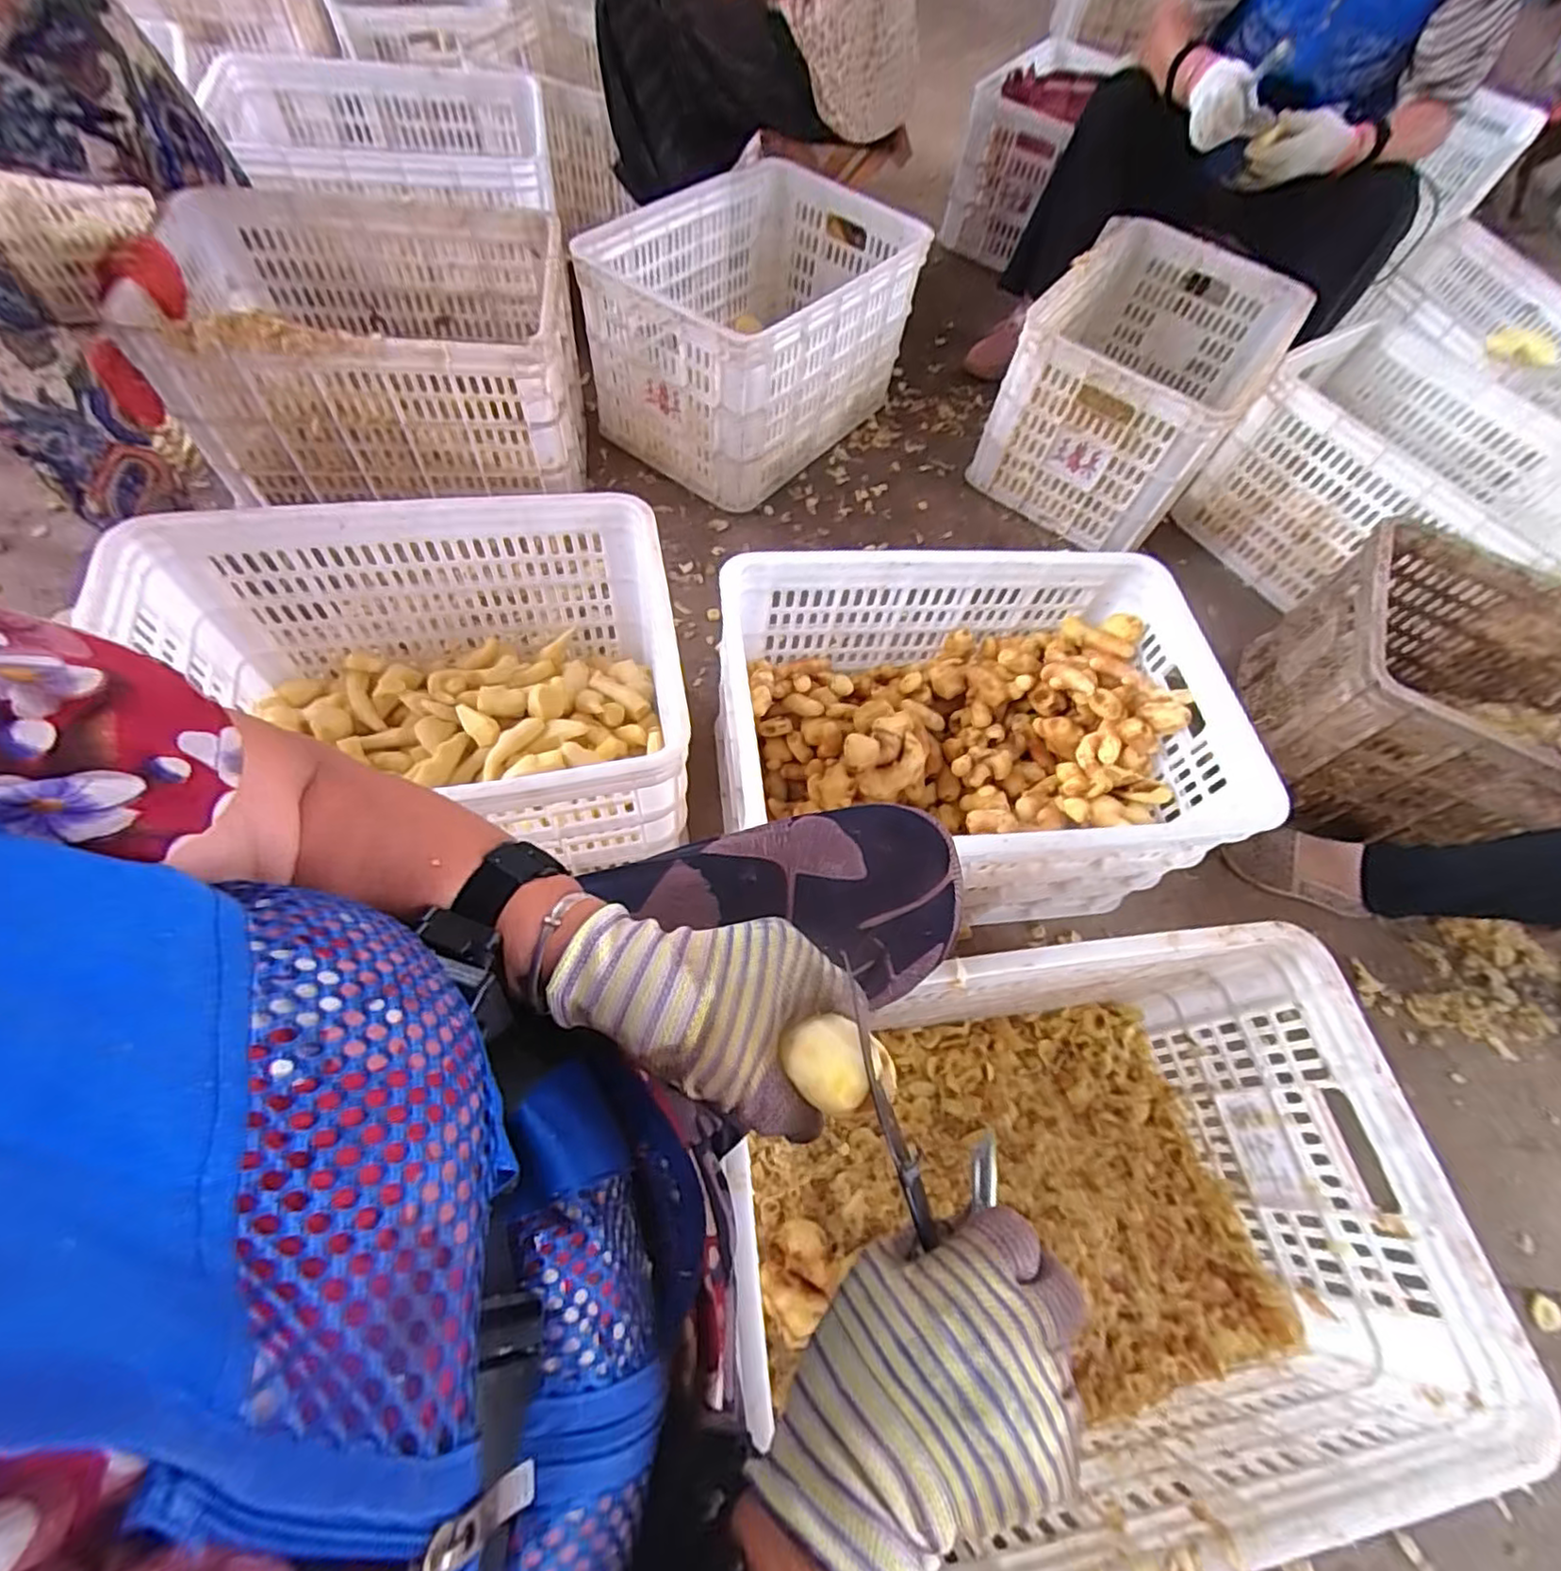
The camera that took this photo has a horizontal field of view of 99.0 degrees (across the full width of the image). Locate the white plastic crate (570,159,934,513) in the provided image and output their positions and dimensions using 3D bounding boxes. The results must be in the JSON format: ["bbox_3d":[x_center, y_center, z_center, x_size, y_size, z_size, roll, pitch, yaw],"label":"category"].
[{"bbox_3d":[-0.026,-0.793,1.171,0.347,0.299,0.574,36,64,13],"label":"white plastic crate"}]

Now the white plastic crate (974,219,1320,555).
[{"bbox_3d":[0.647,-0.737,1.209,0.352,0.256,0.550,33,64,12],"label":"white plastic crate"}]

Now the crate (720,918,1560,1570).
[{"bbox_3d":[0.234,0.353,0.576,0.493,0.260,0.359,-5,63,-9],"label":"crate"}]

